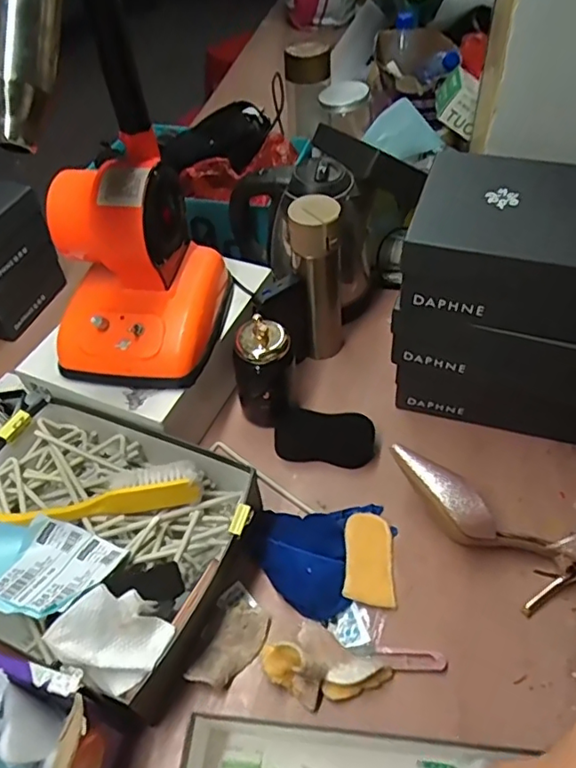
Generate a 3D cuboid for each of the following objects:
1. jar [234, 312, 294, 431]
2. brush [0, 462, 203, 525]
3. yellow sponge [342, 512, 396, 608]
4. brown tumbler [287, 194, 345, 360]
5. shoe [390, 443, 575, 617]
[{"bbox_3d":[-0.029,-0.009,0.735,0.075,0.145,0.065,-6,50,-1],"label":"jar"},{"bbox_3d":[-0.210,0.127,0.642,0.227,0.044,0.047,-14,51,-7],"label":"brush"},{"bbox_3d":[0.091,0.193,0.648,0.052,0.011,0.102,2,51,6],"label":"yellow sponge"},{"bbox_3d":[0.041,-0.137,0.795,0.070,0.245,0.059,2,51,5],"label":"brown tumbler"},{"bbox_3d":[0.220,0.147,0.617,0.245,0.079,0.126,23,54,4],"label":"shoe"}]

